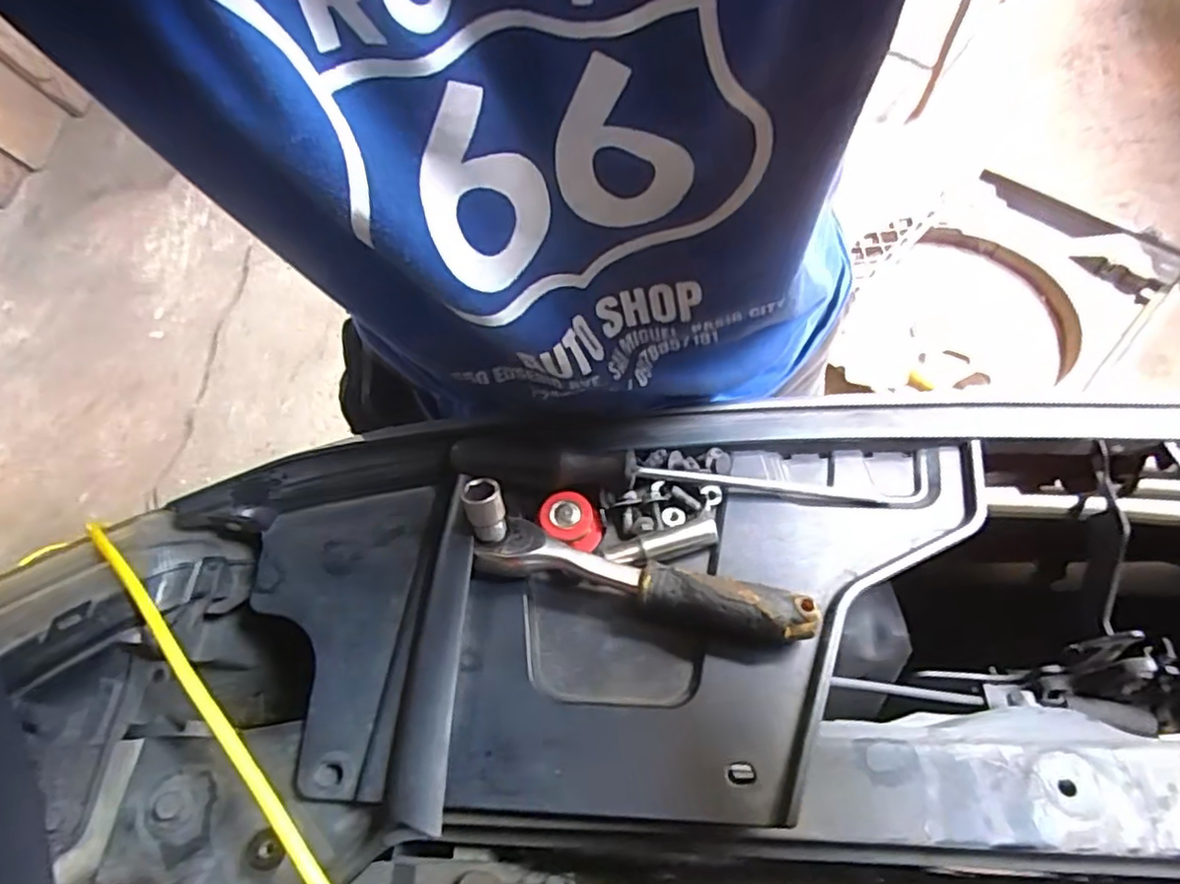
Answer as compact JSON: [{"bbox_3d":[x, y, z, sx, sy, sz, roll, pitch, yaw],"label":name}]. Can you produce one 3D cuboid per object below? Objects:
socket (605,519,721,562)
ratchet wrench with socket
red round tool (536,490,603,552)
[{"bbox_3d":[0.039,0.056,0.369,0.062,0.012,0.014,-16,63,-5],"label":"socket"},{"bbox_3d":[0.020,0.068,0.340,0.178,0.049,0.031,17,65,11],"label":"ratchet wrench with socket"},{"bbox_3d":[-0.011,0.044,0.373,0.032,0.025,0.027,-9,63,-2],"label":"red round tool"}]

